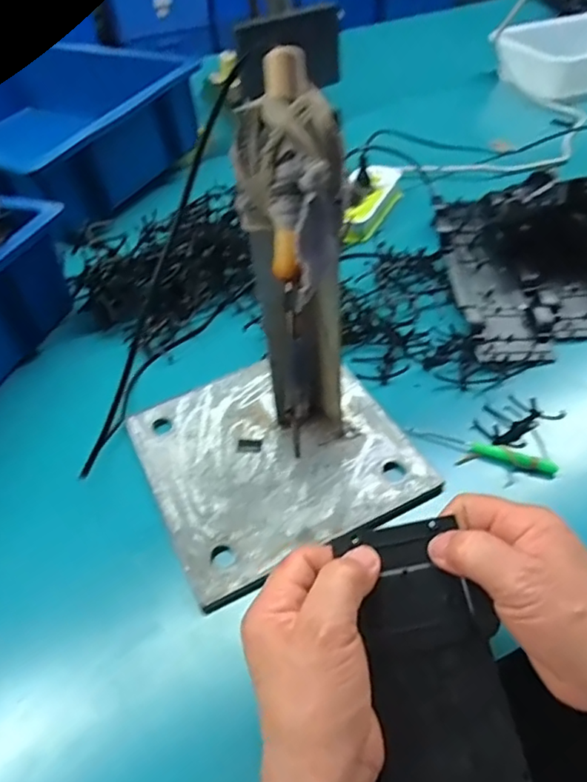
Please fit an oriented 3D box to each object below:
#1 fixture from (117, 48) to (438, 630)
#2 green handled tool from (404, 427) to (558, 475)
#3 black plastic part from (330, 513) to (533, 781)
[{"bbox_3d":[-0.024,-0.041,0.363,0.195,0.268,0.188,-23,50,-16],"label":"fixture"},{"bbox_3d":[0.145,0.047,0.443,0.112,0.011,0.021,16,50,18],"label":"green handled tool"},{"bbox_3d":[0.073,0.159,0.273,0.073,0.024,0.192,-8,63,-3],"label":"black plastic part"}]

